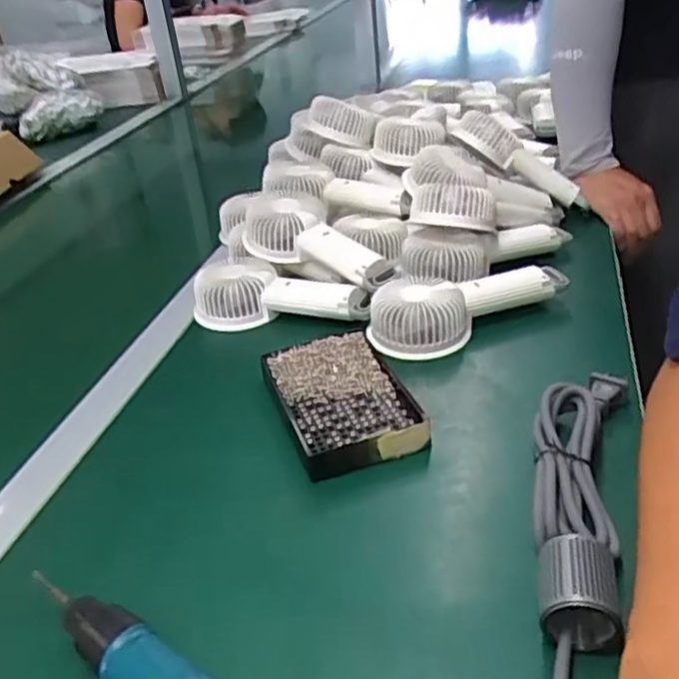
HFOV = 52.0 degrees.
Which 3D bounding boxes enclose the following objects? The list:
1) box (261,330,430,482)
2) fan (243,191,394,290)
[{"bbox_3d":[0.000,0.046,0.531,0.093,0.034,0.132,-14,32,-12],"label":"box"},{"bbox_3d":[-0.027,-0.103,0.700,0.194,0.045,0.085,30,45,25],"label":"fan"}]

